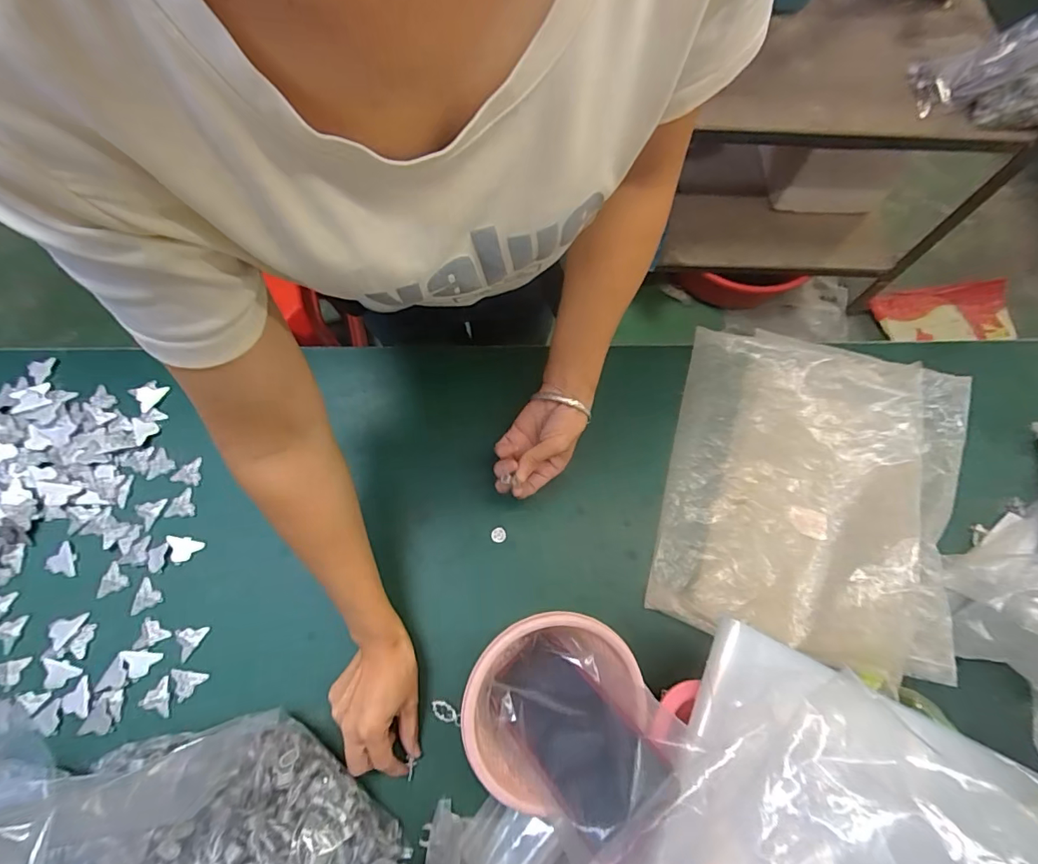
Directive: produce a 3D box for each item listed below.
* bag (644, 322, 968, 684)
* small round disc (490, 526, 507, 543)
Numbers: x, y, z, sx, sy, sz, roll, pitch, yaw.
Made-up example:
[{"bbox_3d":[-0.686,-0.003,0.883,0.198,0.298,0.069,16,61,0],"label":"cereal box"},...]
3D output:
[{"bbox_3d":[0.313,0.057,0.526,0.290,0.048,0.353,18,70,5],"label":"bag"},{"bbox_3d":[-0.023,0.113,0.530,0.016,0.005,0.016,1,68,-1],"label":"small round disc"}]

